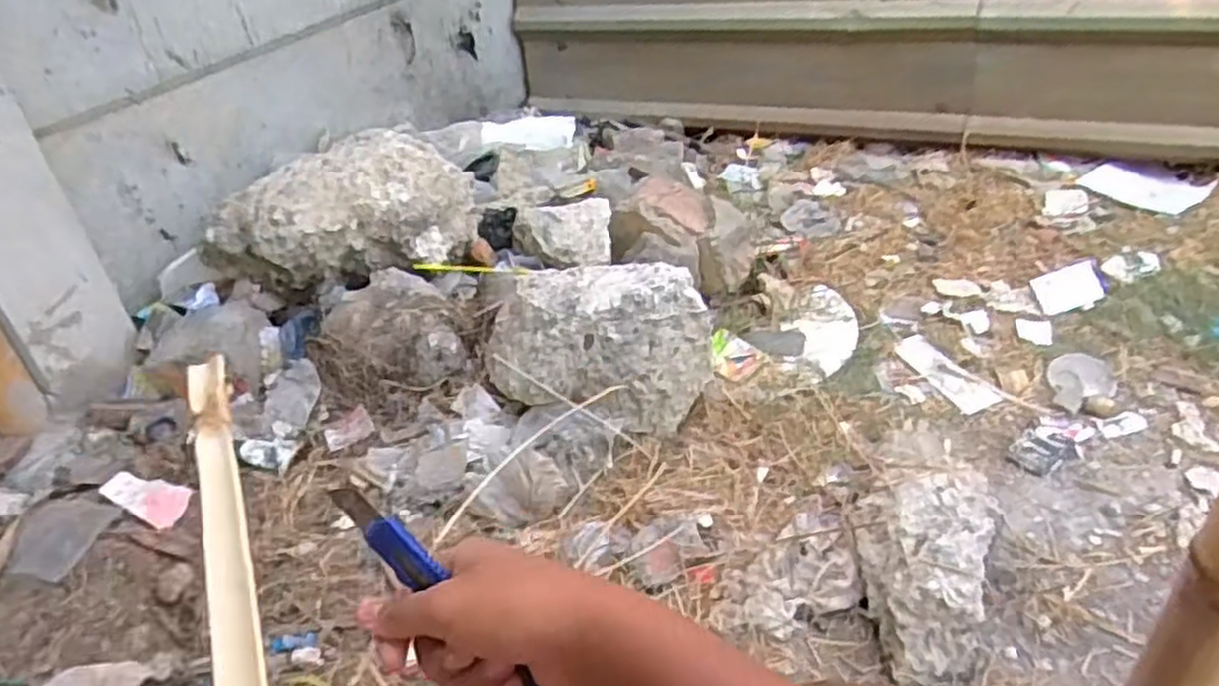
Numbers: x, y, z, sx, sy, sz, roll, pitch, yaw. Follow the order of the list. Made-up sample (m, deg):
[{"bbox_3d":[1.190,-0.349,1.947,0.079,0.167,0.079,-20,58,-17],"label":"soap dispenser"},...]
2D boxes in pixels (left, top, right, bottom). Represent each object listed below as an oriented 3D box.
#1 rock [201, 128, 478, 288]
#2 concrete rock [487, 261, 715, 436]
[{"bbox_3d":[-0.480,-0.235,1.394,0.468,0.158,0.213,-12,36,-8],"label":"rock"},{"bbox_3d":[-0.032,-0.002,1.236,0.371,0.204,0.205,11,38,19],"label":"concrete rock"}]

